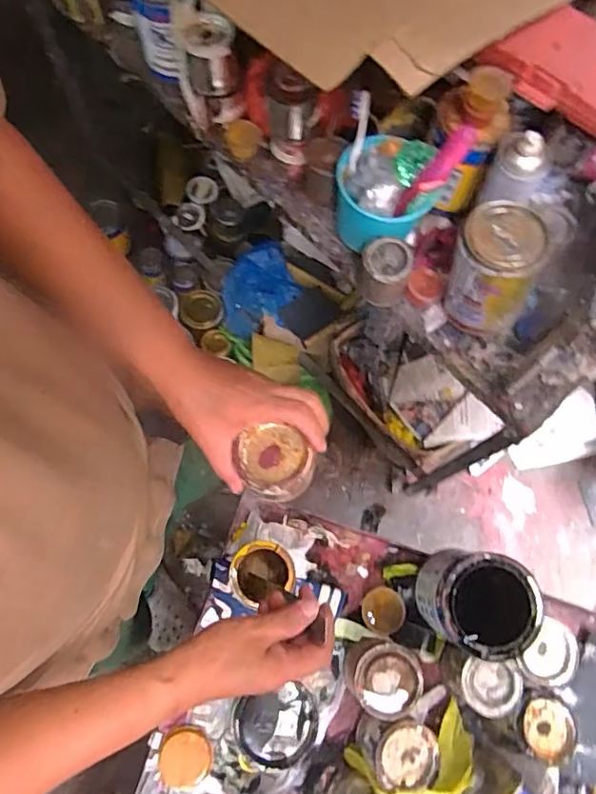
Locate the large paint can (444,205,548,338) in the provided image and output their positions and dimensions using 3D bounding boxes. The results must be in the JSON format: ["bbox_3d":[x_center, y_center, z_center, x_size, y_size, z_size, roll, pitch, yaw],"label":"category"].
[{"bbox_3d":[0.245,-0.158,0.721,0.108,0.144,0.100,0,71,-1],"label":"large paint can"}]

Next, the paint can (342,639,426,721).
[{"bbox_3d":[0.096,0.319,0.646,0.078,0.081,0.075,0,71,-1],"label":"paint can"}]

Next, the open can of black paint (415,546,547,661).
[{"bbox_3d":[0.195,0.230,0.632,0.103,0.125,0.099,0,71,-1],"label":"open can of black paint"}]

